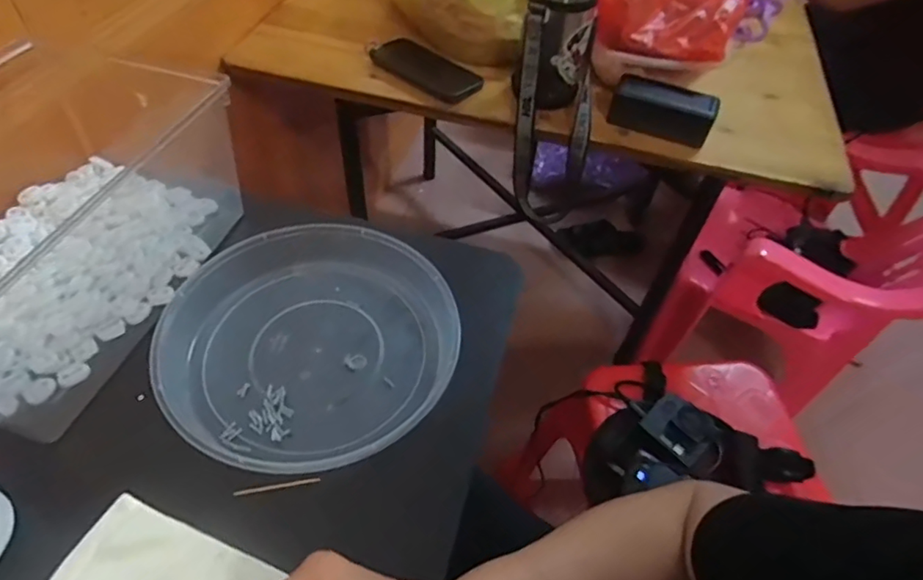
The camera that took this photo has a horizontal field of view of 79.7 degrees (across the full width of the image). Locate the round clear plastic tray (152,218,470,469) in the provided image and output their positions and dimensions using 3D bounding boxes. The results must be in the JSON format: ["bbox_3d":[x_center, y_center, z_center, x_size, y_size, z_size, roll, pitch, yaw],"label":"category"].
[{"bbox_3d":[-0.127,0.036,0.466,0.228,0.047,0.212,3,51,-3],"label":"round clear plastic tray"}]

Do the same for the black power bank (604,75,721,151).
[{"bbox_3d":[0.262,-0.233,0.721,0.129,0.053,0.049,23,53,13],"label":"black power bank"}]

